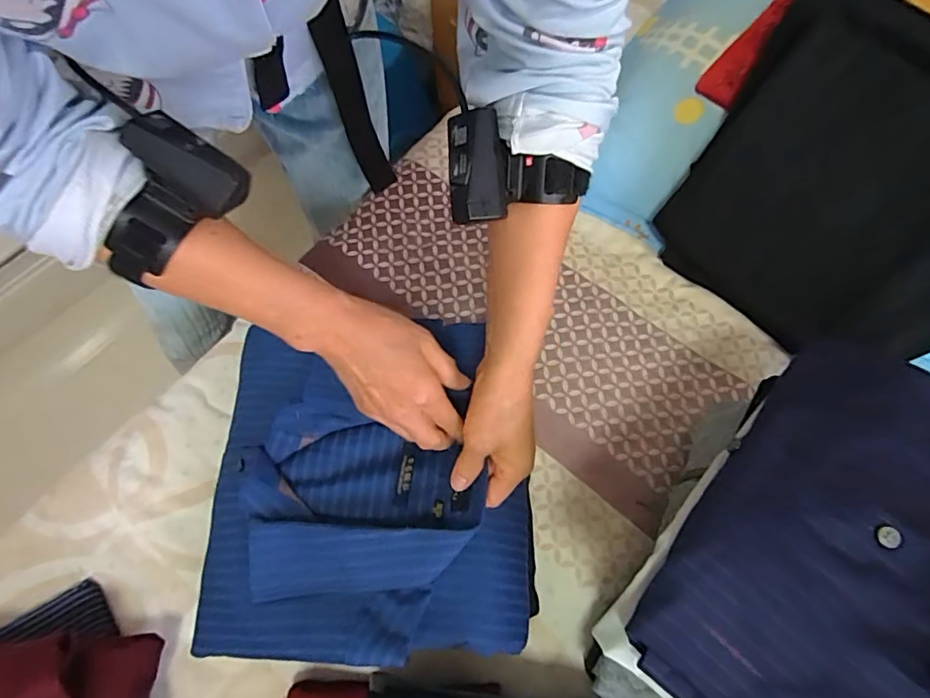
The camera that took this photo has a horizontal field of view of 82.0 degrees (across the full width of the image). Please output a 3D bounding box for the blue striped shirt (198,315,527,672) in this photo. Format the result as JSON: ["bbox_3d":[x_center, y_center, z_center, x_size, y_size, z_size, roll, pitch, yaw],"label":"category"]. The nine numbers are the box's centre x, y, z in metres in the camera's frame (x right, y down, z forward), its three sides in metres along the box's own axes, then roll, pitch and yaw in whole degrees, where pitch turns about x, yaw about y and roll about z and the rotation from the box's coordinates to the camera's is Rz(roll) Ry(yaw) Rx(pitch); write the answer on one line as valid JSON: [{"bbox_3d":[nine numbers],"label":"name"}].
[{"bbox_3d":[-0.084,0.100,0.449,0.261,0.061,0.275,0,68,-2],"label":"blue striped shirt"}]

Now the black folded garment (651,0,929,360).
[{"bbox_3d":[0.384,-0.147,0.520,0.312,0.038,0.291,40,112,15],"label":"black folded garment"}]

